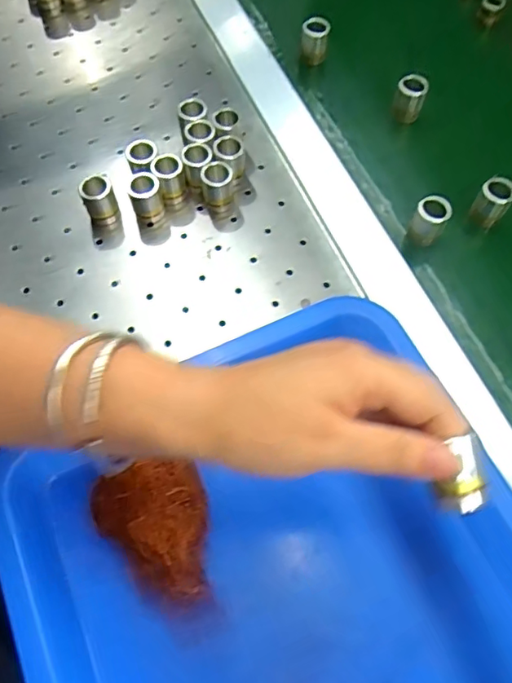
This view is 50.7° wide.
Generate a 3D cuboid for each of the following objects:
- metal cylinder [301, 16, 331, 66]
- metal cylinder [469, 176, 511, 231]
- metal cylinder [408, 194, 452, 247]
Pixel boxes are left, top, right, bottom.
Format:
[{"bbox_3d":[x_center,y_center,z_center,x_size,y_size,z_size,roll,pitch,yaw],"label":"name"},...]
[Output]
[{"bbox_3d":[0.052,-0.266,0.479,0.023,0.035,0.023,8,65,2],"label":"metal cylinder"},{"bbox_3d":[0.178,-0.101,0.412,0.023,0.049,0.021,0,65,-1],"label":"metal cylinder"},{"bbox_3d":[0.127,-0.086,0.401,0.023,0.041,0.020,21,66,8],"label":"metal cylinder"}]

